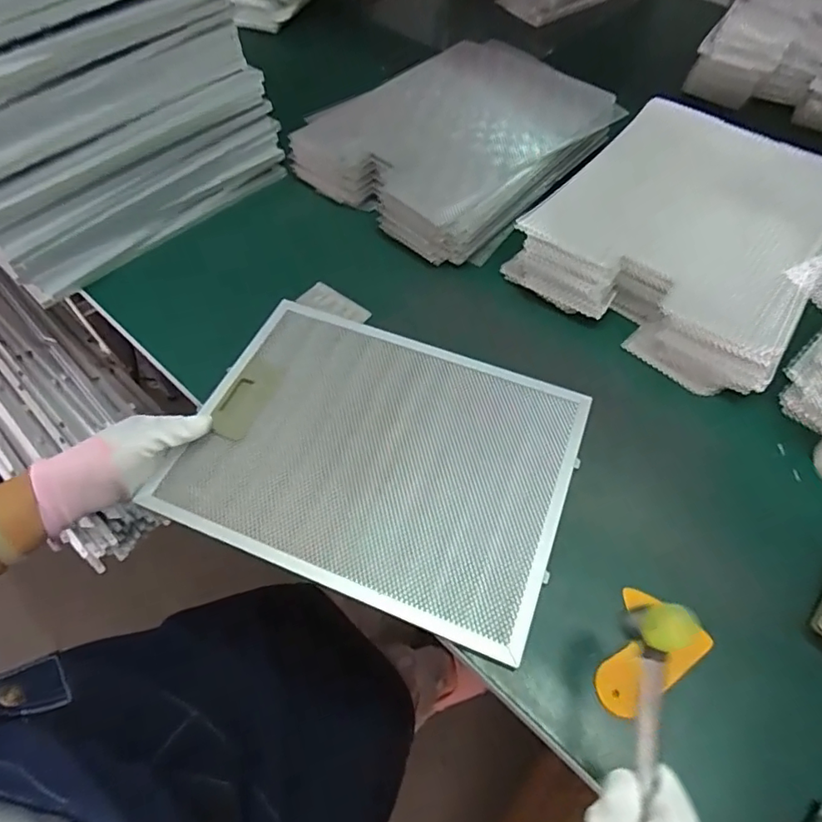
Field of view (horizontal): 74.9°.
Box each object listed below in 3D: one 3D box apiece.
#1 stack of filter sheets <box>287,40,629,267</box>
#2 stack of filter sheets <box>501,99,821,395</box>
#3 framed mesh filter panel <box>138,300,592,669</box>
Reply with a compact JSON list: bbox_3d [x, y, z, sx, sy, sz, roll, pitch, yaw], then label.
[{"bbox_3d":[0.065,-0.354,0.686,0.343,0.082,0.278,-40,65,-22],"label":"stack of filter sheets"},{"bbox_3d":[0.305,-0.203,0.599,0.276,0.076,0.326,34,63,20],"label":"stack of filter sheets"},{"bbox_3d":[-0.029,0.036,0.486,0.330,0.015,0.252,19,59,12],"label":"framed mesh filter panel"}]

